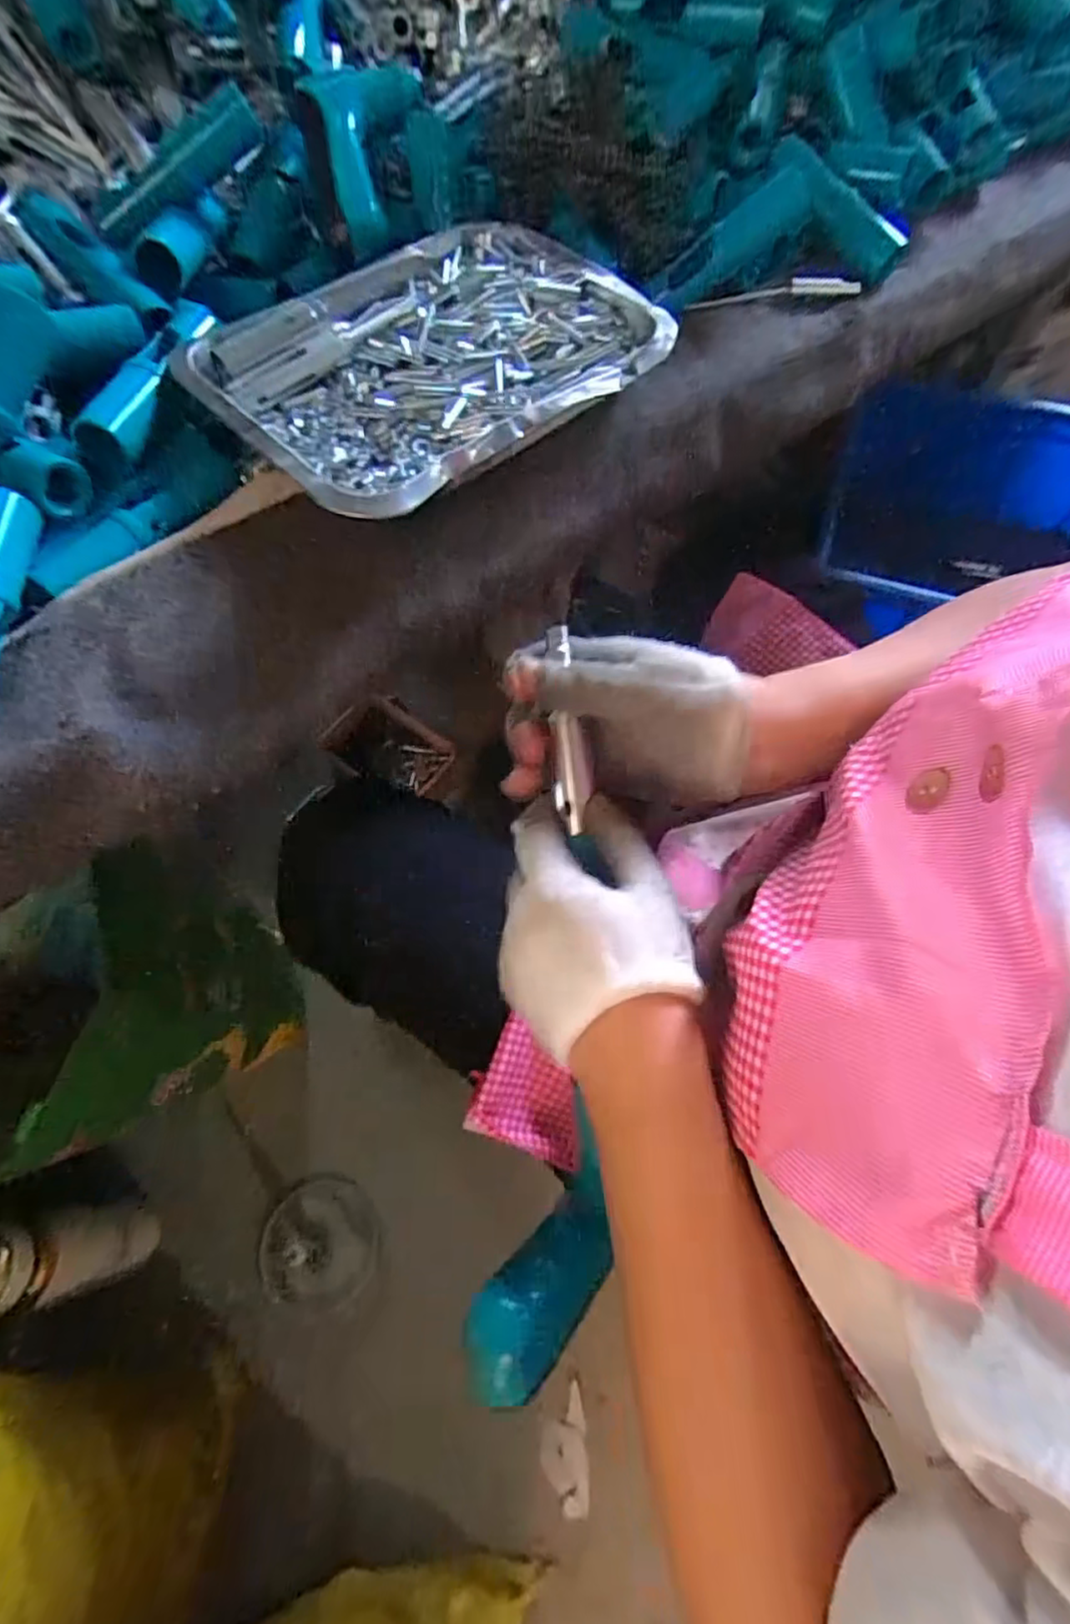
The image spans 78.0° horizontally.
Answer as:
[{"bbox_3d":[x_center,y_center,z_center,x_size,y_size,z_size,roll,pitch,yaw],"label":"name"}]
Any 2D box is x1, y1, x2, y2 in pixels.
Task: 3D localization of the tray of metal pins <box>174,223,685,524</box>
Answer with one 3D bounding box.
[{"bbox_3d":[-0.056,-0.264,0.384,0.247,0.031,0.176,-41,71,-19],"label":"tray of metal pins"}]

